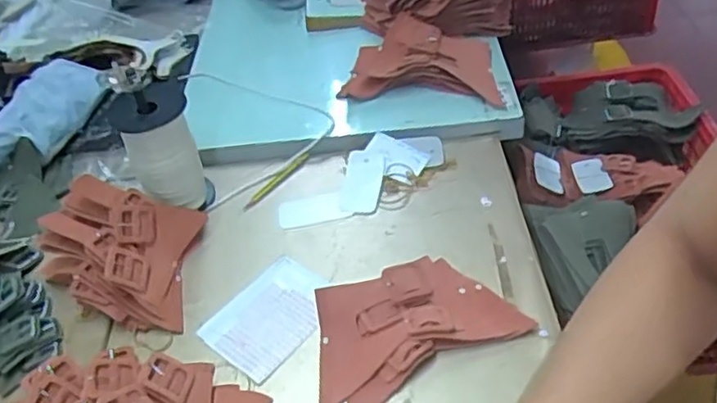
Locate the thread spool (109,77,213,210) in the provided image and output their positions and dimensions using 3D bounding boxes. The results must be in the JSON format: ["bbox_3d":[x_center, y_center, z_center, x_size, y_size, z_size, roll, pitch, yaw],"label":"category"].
[{"bbox_3d":[-0.255,-0.064,0.855,0.091,0.181,0.085,-5,43,5],"label":"thread spool"}]

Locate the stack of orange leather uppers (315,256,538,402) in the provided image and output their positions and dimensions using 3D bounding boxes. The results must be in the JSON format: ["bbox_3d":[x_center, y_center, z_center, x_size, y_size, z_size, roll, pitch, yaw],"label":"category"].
[{"bbox_3d":[0.058,0.132,0.722,0.228,0.027,0.144,-19,44,-10],"label":"stack of orange leather uppers"}]

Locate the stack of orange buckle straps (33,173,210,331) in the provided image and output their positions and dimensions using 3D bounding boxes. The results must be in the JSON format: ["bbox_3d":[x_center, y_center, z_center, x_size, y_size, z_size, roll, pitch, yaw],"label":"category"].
[{"bbox_3d":[-0.307,0.055,0.794,0.184,0.098,0.175,-4,43,6],"label":"stack of orange buckle straps"}]

